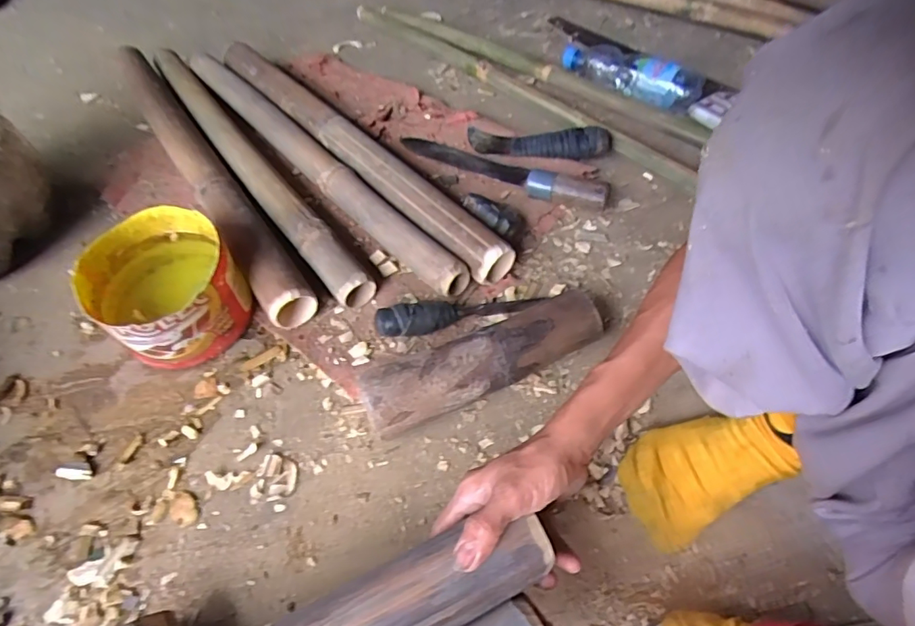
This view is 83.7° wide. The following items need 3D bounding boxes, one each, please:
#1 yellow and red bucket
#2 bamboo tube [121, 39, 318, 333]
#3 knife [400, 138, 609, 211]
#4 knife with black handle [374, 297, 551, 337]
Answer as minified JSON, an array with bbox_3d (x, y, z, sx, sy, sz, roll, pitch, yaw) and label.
[{"bbox_3d":[-0.324,-0.022,0.576,0.145,0.106,0.158,1,53,-2],"label":"yellow and red bucket"},{"bbox_3d":[-0.372,-0.211,0.732,0.062,0.062,0.637,-31,61,-22],"label":"bamboo tube"},{"bbox_3d":[0.058,-0.218,0.738,0.328,0.038,0.048,27,58,16],"label":"knife"},{"bbox_3d":[0.005,-0.001,0.589,0.195,0.030,0.031,-7,54,-7],"label":"knife with black handle"}]

